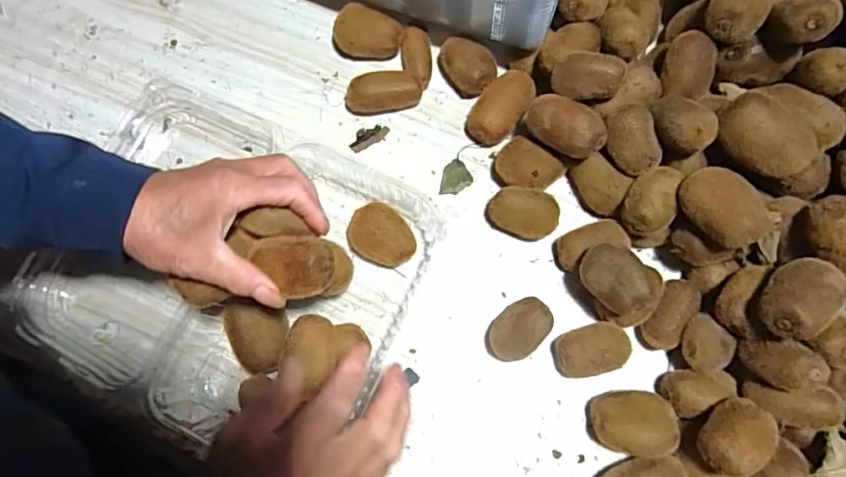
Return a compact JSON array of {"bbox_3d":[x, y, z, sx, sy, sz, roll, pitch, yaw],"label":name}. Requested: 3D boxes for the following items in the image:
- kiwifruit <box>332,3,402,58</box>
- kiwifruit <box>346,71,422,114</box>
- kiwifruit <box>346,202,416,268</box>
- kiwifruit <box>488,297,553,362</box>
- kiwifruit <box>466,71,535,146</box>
[{"bbox_3d":[-0.057,-0.213,0.524,0.071,0.036,0.049,2,78,2],"label":"kiwifruit"},{"bbox_3d":[-0.040,-0.146,0.509,0.073,0.032,0.031,-11,77,1],"label":"kiwifruit"},{"bbox_3d":[-0.036,-0.001,0.469,0.062,0.036,0.047,32,81,9],"label":"kiwifruit"},{"bbox_3d":[0.085,0.080,0.443,0.041,0.046,0.059,40,82,10],"label":"kiwifruit"},{"bbox_3d":[0.076,-0.129,0.502,0.049,0.036,0.077,34,81,9],"label":"kiwifruit"}]

